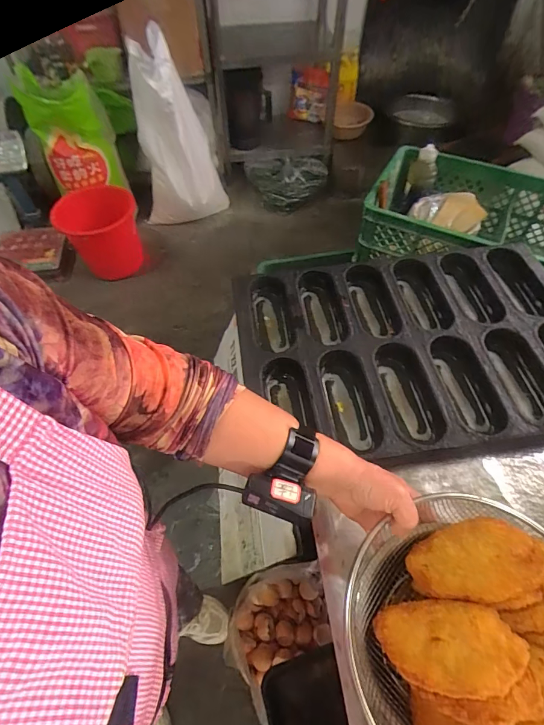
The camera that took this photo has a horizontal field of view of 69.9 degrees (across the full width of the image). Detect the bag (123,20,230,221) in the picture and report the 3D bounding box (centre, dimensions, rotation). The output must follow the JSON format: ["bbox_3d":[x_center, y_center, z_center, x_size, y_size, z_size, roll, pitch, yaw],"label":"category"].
[{"bbox_3d":[-0.401,-0.936,1.630,0.263,0.725,0.267,25,61,17],"label":"bag"}]

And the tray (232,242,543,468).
[{"bbox_3d":[0.250,-0.026,0.701,0.604,0.087,0.422,-8,57,-3],"label":"tray"}]

